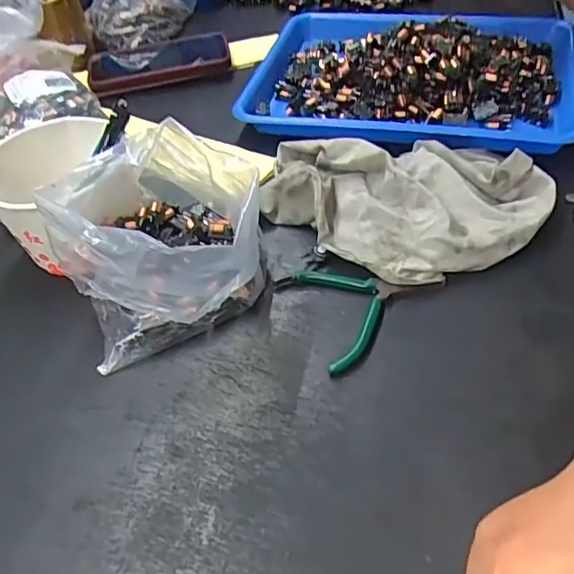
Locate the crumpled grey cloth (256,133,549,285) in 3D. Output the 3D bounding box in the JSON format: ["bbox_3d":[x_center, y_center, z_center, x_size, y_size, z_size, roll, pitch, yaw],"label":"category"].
[{"bbox_3d":[0.094,-0.077,0.480,0.232,0.061,0.165,-2,46,6],"label":"crumpled grey cloth"}]

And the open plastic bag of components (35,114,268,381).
[{"bbox_3d":[-0.094,-0.036,0.430,0.134,0.111,0.150,-20,47,-12],"label":"open plastic bag of components"}]

